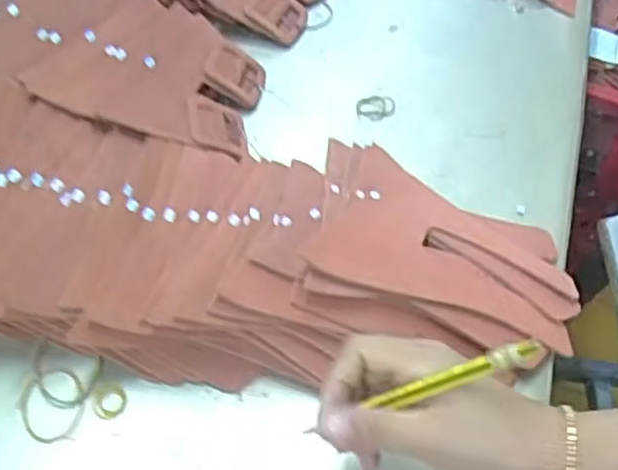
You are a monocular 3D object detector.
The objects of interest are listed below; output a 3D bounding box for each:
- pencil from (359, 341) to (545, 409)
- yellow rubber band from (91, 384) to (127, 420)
[{"bbox_3d":[0.053,0.075,0.374,0.125,0.006,0.008,-24,53,20],"label":"pencil"},{"bbox_3d":[-0.123,0.102,0.467,0.021,0.004,0.022,3,55,-4],"label":"yellow rubber band"}]

